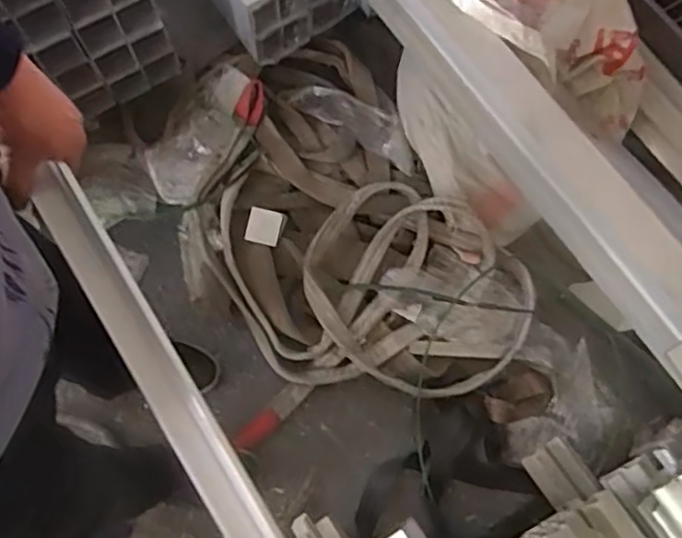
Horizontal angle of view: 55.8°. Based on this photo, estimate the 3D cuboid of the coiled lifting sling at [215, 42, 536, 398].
[{"bbox_3d":[-0.002,-0.086,1.345,0.535,0.116,0.823,-32,75,-10],"label":"coiled lifting sling"}]

